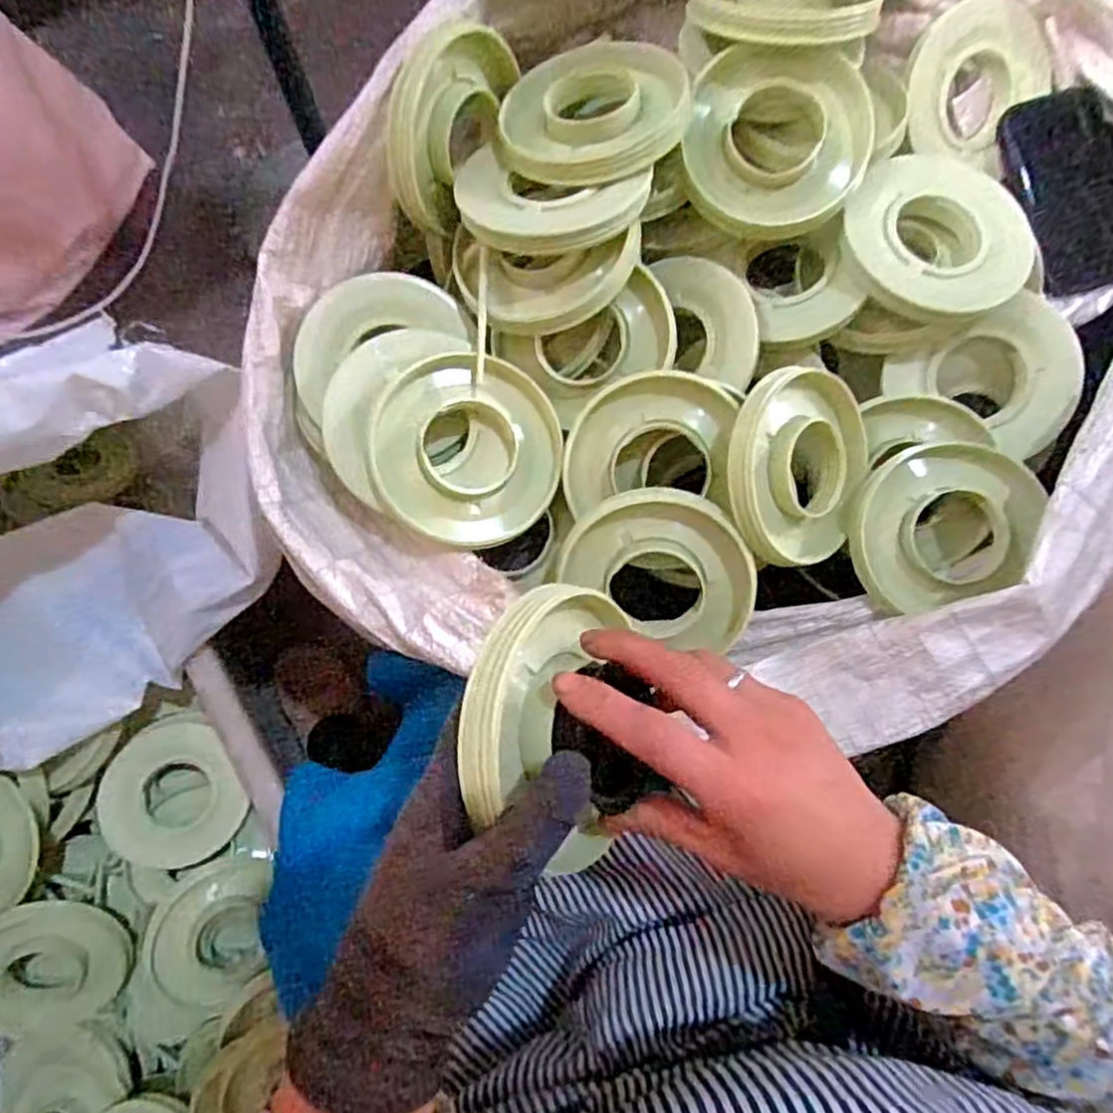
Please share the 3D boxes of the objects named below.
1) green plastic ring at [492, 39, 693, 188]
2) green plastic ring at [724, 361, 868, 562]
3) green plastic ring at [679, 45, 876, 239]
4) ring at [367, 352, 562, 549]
[{"bbox_3d":[0.025,-0.306,0.496,0.126,0.032,0.114,11,71,4],"label":"green plastic ring"},{"bbox_3d":[0.160,-0.065,0.496,0.118,0.042,0.138,37,75,-28],"label":"green plastic ring"},{"bbox_3d":[0.156,-0.293,0.509,0.124,0.025,0.124,1,99,6],"label":"green plastic ring"},{"bbox_3d":[-0.061,-0.072,0.497,0.126,0.021,0.127,0,91,-15],"label":"ring"}]

